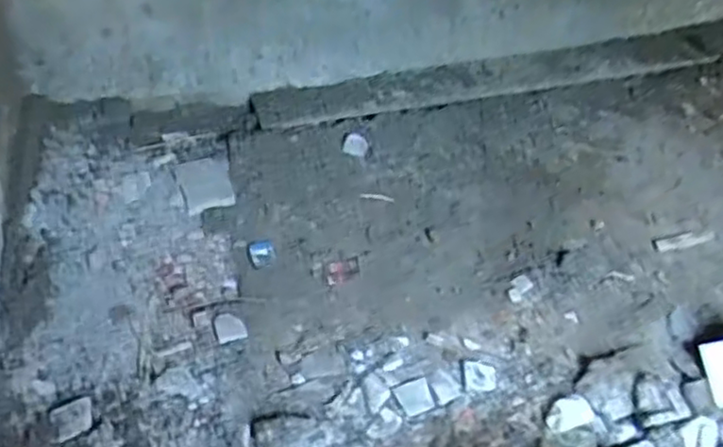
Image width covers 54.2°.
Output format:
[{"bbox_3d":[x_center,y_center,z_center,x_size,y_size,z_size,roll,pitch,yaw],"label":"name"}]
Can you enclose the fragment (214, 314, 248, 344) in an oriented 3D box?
[{"bbox_3d":[-0.344,0.270,1.846,0.072,0.008,0.092,-16,49,-19],"label":"fragment"}]

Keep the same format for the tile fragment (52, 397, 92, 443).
[{"bbox_3d":[-0.662,0.451,1.629,0.086,0.020,0.098,-21,51,-23],"label":"tile fragment"}]

